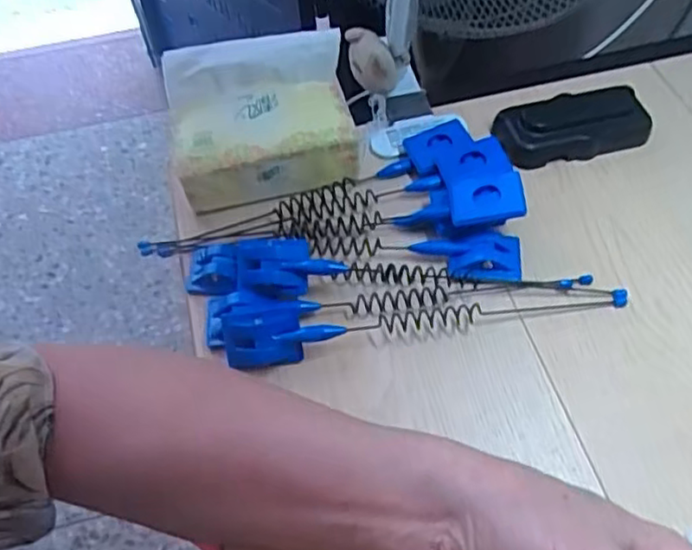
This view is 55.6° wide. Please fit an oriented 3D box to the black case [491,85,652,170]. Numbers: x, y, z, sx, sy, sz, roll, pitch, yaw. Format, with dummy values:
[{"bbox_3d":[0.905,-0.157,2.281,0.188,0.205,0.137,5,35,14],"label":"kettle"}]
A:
[{"bbox_3d":[0.166,-0.108,0.479,0.109,0.025,0.049,-14,54,-5],"label":"black case"}]

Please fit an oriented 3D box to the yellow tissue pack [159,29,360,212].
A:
[{"bbox_3d":[-0.057,-0.105,0.450,0.120,0.083,0.079,-12,54,-3],"label":"yellow tissue pack"}]

